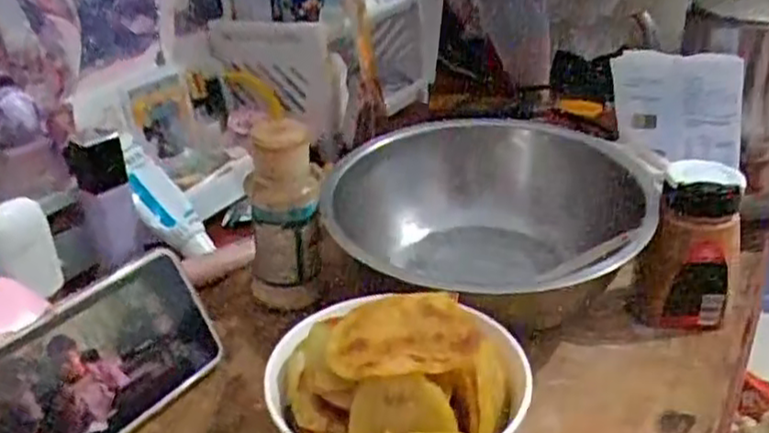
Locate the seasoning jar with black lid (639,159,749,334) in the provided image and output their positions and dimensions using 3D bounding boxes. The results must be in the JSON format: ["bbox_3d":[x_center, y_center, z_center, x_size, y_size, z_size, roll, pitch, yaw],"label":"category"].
[{"bbox_3d":[0.199,0.024,0.469,0.050,0.106,0.058,14,31,23],"label":"seasoning jar with black lid"}]

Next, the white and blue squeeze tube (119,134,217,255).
[{"bbox_3d":[-0.194,-0.018,0.612,0.041,0.020,0.129,-27,72,-41],"label":"white and blue squeeze tube"}]

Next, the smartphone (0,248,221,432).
[{"bbox_3d":[-0.158,0.085,0.386,0.009,0.080,0.163,-11,19,43],"label":"smartphone"}]

